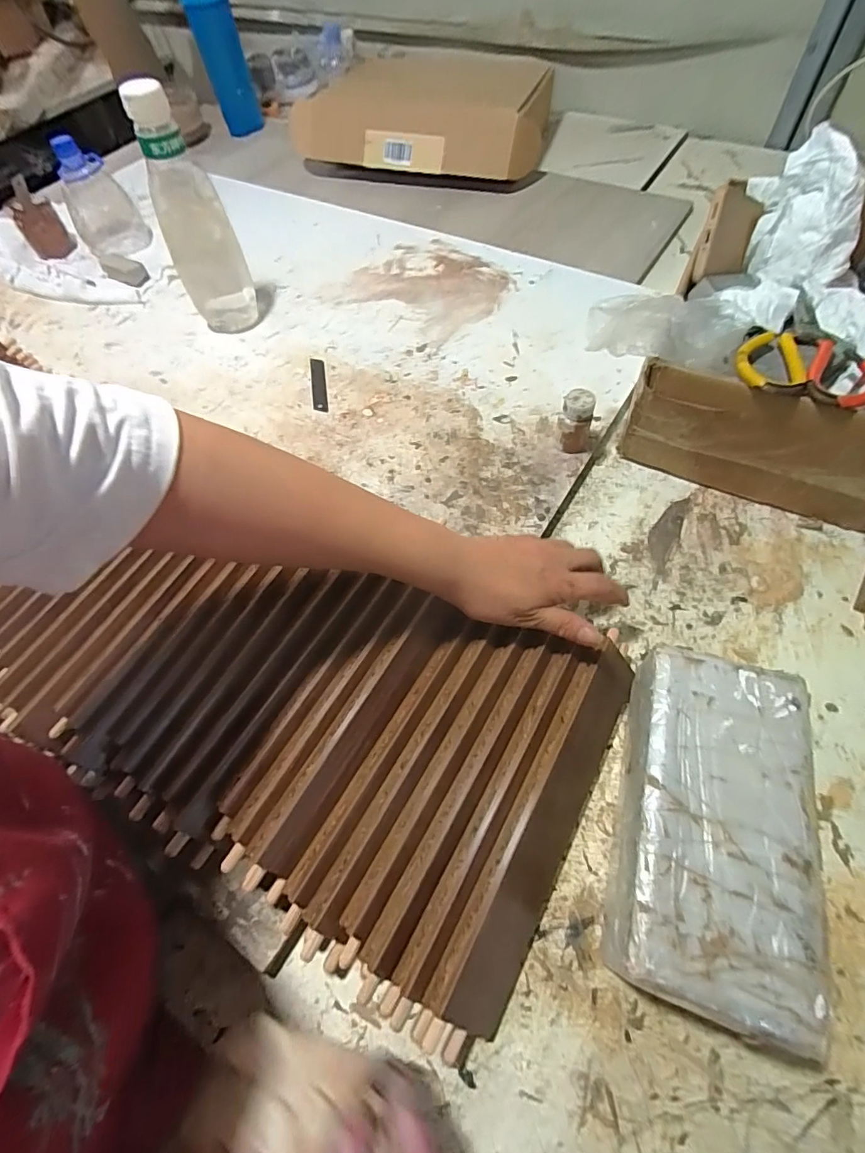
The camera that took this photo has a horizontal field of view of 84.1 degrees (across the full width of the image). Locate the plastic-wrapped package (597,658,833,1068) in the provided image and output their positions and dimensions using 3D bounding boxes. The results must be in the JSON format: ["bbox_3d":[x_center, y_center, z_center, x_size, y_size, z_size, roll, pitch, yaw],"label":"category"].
[{"bbox_3d":[0.177,0.158,0.315,0.103,0.067,0.199,14,62,11],"label":"plastic-wrapped package"}]

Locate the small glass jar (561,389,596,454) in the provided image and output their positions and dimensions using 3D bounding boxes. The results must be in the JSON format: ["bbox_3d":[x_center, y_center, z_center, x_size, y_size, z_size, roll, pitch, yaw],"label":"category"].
[{"bbox_3d":[0.144,-0.154,0.481,0.032,0.060,0.026,18,63,13],"label":"small glass jar"}]

